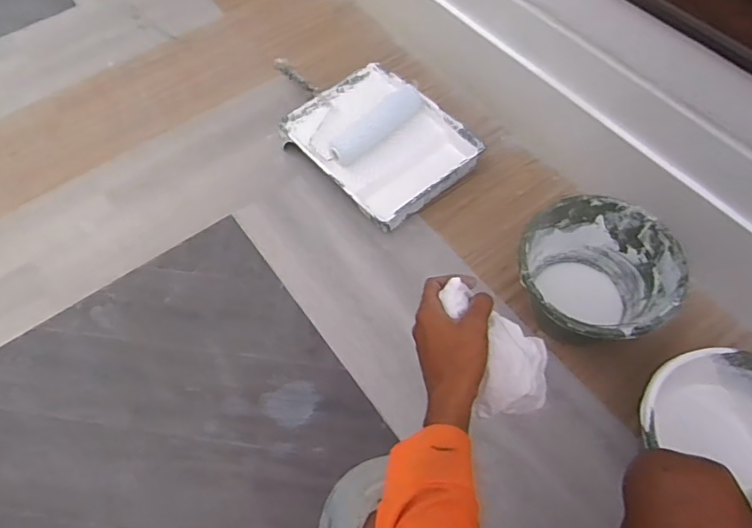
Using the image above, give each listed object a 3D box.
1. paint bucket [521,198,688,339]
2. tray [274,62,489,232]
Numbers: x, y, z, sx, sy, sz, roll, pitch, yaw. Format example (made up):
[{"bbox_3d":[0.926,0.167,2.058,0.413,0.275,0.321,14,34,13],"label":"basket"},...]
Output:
[{"bbox_3d":[0.358,0.038,0.913,0.246,0.192,0.242,-1,61,2],"label":"paint bucket"},{"bbox_3d":[0.004,-0.267,1.162,0.292,0.079,0.376,-38,66,-17],"label":"tray"}]

